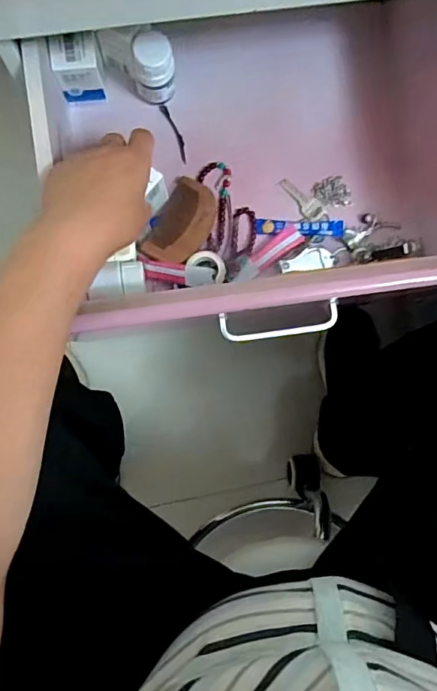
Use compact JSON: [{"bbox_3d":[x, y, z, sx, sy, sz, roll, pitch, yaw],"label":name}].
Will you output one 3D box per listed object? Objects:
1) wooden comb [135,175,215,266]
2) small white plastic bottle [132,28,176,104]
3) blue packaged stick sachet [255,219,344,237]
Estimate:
[{"bbox_3d":[-0.035,-0.115,0.469,0.046,0.014,0.086,30,83,1],"label":"wooden comb"},{"bbox_3d":[-0.058,-0.249,0.447,0.039,0.056,0.044,-11,84,-4],"label":"small white plastic bottle"},{"bbox_3d":[0.077,-0.113,0.476,0.082,0.007,0.015,4,83,10],"label":"blue packaged stick sachet"}]

